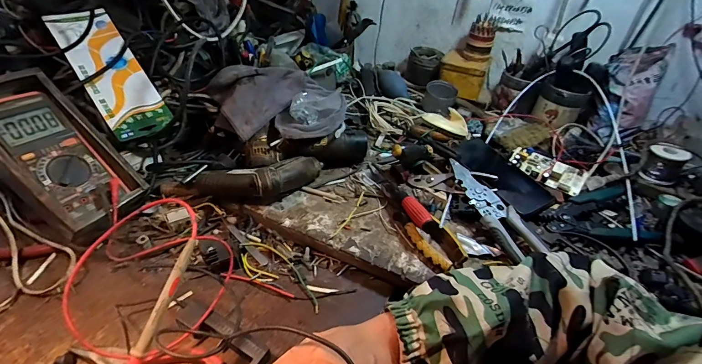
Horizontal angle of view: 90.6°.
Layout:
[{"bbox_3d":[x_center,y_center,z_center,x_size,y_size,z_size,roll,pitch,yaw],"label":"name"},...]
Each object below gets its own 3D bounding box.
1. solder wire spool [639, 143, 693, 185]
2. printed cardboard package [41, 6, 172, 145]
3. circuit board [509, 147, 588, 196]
[{"bbox_3d":[0.551,-0.033,0.612,0.049,0.055,0.061,-31,53,-34],"label":"solder wire spool"},{"bbox_3d":[-0.383,-0.177,0.556,0.088,0.022,0.255,-30,82,-34],"label":"printed cardboard package"},{"bbox_3d":[0.336,-0.022,0.598,0.117,0.014,0.059,31,68,25],"label":"circuit board"}]

